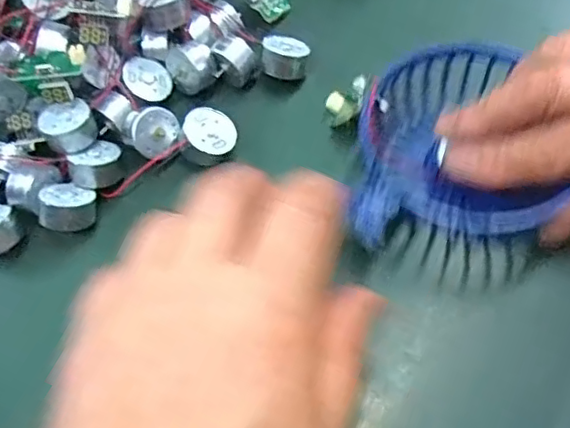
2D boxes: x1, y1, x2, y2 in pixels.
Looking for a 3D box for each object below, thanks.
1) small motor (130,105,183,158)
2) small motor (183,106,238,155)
[{"bbox_3d":[-0.062,-0.038,0.281,0.022,0.013,0.023,24,78,-27],"label":"small motor"},{"bbox_3d":[-0.036,-0.037,0.281,0.025,0.012,0.025,-30,80,-35],"label":"small motor"}]

